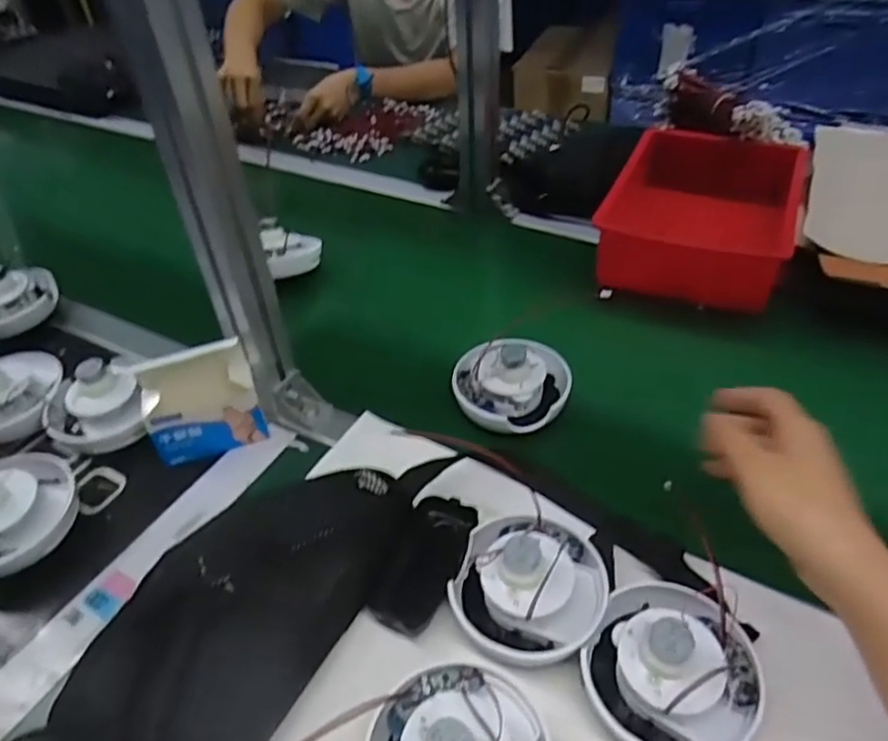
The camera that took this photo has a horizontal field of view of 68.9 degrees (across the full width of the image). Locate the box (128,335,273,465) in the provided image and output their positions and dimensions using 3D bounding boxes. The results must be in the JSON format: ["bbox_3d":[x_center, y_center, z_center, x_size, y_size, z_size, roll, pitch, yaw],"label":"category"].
[{"bbox_3d":[-0.220,0.028,0.588,0.097,0.092,0.037,-13,43,-10],"label":"box"}]

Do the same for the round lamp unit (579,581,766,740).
[{"bbox_3d":[0.143,0.182,0.401,0.099,0.062,0.103,-2,42,2],"label":"round lamp unit"}]

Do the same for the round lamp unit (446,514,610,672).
[{"bbox_3d":[0.061,0.143,0.454,0.102,0.060,0.108,-2,42,2],"label":"round lamp unit"}]

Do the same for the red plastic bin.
[{"bbox_3d":[0.323,-0.196,0.810,0.211,0.082,0.277,15,46,20],"label":"red plastic bin"}]

